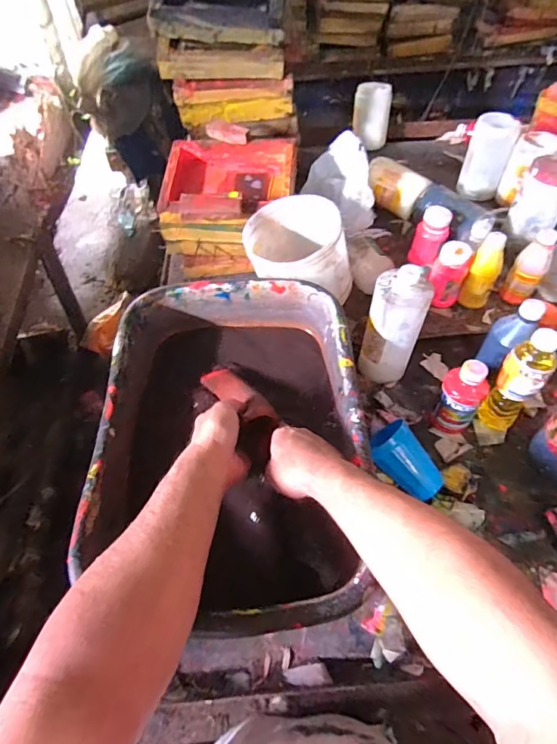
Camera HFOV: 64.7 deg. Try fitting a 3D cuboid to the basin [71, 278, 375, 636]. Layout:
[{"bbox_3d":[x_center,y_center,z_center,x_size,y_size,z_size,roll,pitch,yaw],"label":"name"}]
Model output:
[{"bbox_3d":[-0.059,0.082,0.597,0.317,0.139,0.466,-2,54,-1],"label":"basin"}]

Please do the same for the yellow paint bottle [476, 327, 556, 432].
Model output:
[{"bbox_3d":[0.341,0.016,0.629,0.056,0.172,0.051,35,62,23],"label":"yellow paint bottle"}]

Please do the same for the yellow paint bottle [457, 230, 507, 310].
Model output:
[{"bbox_3d":[0.375,-0.183,0.796,0.051,0.130,0.062,26,58,18],"label":"yellow paint bottle"}]

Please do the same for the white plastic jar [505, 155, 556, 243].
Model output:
[{"bbox_3d":[0.527,-0.341,0.879,0.092,0.139,0.090,0,54,1],"label":"white plastic jar"}]

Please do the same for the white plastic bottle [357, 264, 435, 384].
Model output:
[{"bbox_3d":[0.173,-0.066,0.668,0.080,0.184,0.072,21,57,15],"label":"white plastic bottle"}]

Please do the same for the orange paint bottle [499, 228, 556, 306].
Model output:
[{"bbox_3d":[0.457,-0.189,0.798,0.056,0.137,0.049,29,60,20],"label":"orange paint bottle"}]

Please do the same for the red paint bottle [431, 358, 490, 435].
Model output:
[{"bbox_3d":[0.268,0.040,0.649,0.066,0.125,0.053,33,61,22],"label":"red paint bottle"}]

